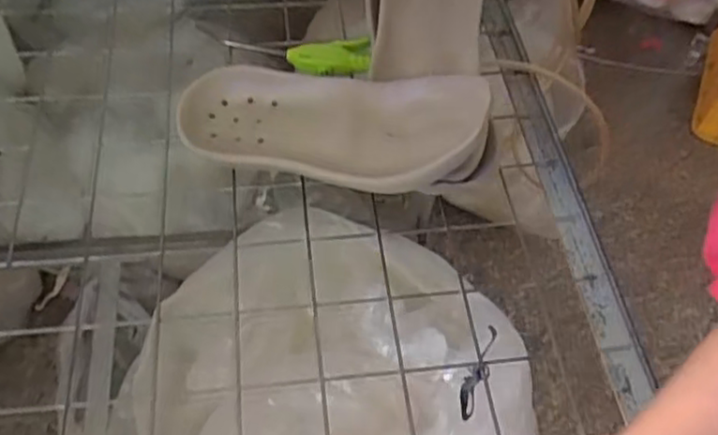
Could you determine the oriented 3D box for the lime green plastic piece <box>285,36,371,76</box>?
[{"bbox_3d":[-0.032,-0.175,0.753,0.086,0.027,0.037,-7,54,-9],"label":"lime green plastic piece"}]

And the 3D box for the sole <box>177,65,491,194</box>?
[{"bbox_3d":[-0.029,-0.087,0.627,0.294,0.063,0.110,8,51,24],"label":"sole"}]

